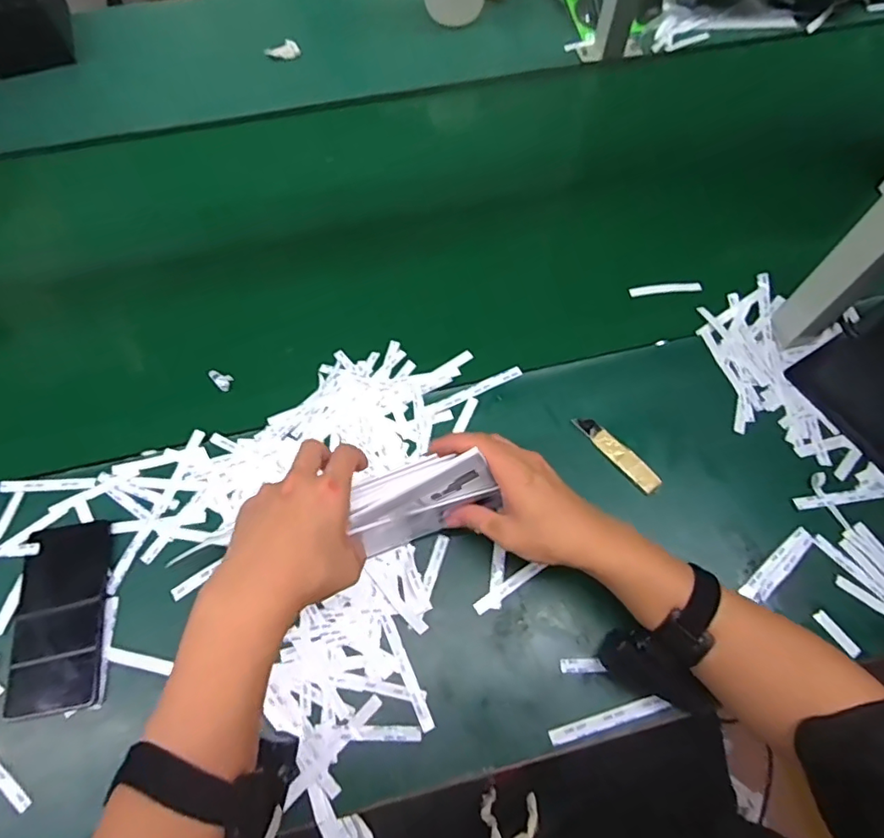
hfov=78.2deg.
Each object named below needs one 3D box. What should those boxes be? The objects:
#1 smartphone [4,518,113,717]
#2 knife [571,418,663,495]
[{"bbox_3d":[-0.343,0.174,0.487,0.076,0.011,0.161,-9,65,-4],"label":"smartphone"},{"bbox_3d":[0.179,0.034,0.557,0.024,0.012,0.102,-35,70,-15],"label":"knife"}]

